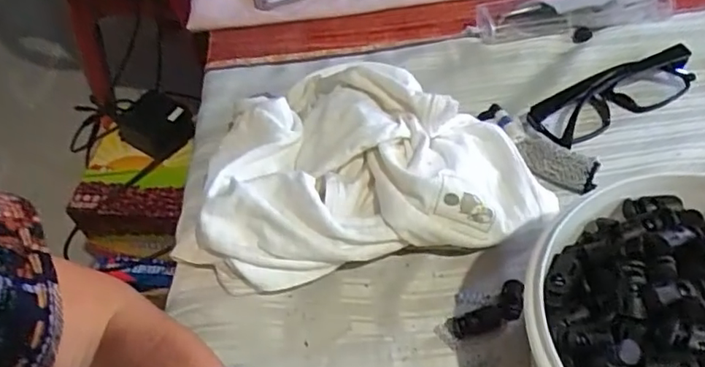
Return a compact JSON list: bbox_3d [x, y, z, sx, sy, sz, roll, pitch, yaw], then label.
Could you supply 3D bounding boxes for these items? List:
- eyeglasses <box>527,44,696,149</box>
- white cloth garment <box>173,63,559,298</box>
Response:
[{"bbox_3d":[0.197,-0.065,0.423,0.132,0.028,0.032,-22,52,-11],"label":"eyeglasses"},{"bbox_3d":[0.002,-0.021,0.388,0.219,0.060,0.172,-11,51,-3],"label":"white cloth garment"}]

